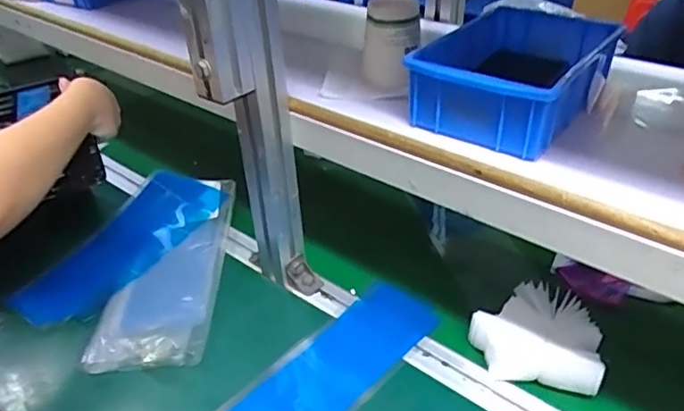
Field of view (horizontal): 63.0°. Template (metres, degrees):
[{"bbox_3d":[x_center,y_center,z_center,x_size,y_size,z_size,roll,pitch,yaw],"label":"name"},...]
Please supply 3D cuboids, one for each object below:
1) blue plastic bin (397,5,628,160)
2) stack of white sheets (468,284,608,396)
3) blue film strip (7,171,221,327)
[{"bbox_3d":[0.162,-0.119,0.512,0.130,0.061,0.191,21,41,30],"label":"blue plastic bin"},{"bbox_3d":[0.195,0.133,0.567,0.123,0.058,0.097,11,36,18],"label":"stack of white sheets"},{"bbox_3d":[-0.283,0.048,0.728,0.139,0.024,0.282,13,40,30],"label":"blue film strip"}]

